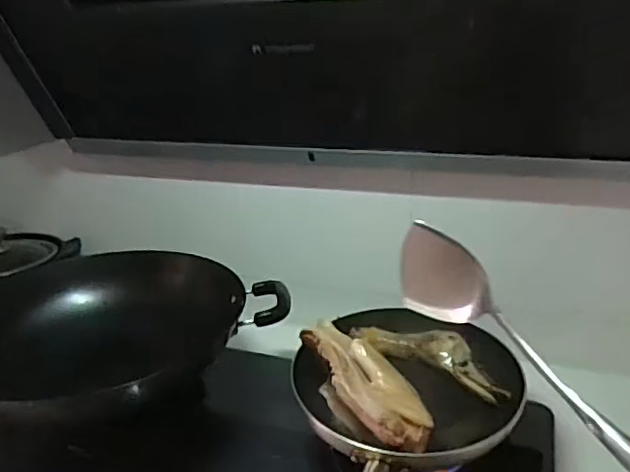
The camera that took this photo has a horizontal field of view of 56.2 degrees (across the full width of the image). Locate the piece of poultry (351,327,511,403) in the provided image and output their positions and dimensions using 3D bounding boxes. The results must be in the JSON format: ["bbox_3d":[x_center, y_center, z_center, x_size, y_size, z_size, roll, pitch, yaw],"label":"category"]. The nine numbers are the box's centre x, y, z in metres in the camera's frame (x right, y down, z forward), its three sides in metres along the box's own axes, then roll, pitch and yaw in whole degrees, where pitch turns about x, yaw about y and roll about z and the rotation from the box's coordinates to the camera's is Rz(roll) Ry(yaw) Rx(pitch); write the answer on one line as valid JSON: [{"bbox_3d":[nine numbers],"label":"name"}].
[{"bbox_3d":[0.154,0.151,0.777,0.218,0.033,0.055,17,31,38],"label":"piece of poultry"}]

